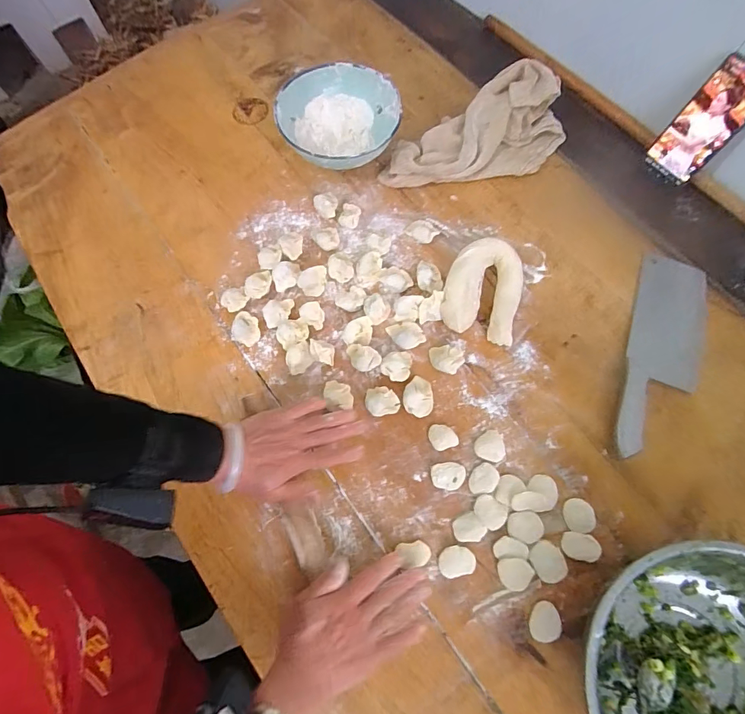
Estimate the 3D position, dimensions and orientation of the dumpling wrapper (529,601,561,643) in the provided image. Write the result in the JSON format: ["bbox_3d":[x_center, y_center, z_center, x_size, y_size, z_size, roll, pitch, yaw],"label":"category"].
[{"bbox_3d":[0.185,0.284,0.453,0.032,0.004,0.039,31,75,12],"label":"dumpling wrapper"}]

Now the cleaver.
[{"bbox_3d":[0.374,-0.007,0.539,0.089,0.021,0.292,20,73,8],"label":"cleaver"}]

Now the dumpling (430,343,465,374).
[{"bbox_3d":[0.095,0.002,0.545,0.043,0.020,0.038,-4,71,1],"label":"dumpling"}]

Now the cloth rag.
[{"bbox_3d":[0.164,-0.324,0.641,0.291,0.057,0.154,-39,74,-11],"label":"cloth rag"}]

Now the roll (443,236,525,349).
[{"bbox_3d":[0.148,-0.092,0.567,0.098,0.036,0.138,13,72,6],"label":"roll"}]

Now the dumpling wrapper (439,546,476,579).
[{"bbox_3d":[0.094,0.228,0.475,0.040,0.005,0.031,-11,71,-2],"label":"dumpling wrapper"}]

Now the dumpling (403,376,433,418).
[{"bbox_3d":[0.057,0.049,0.533,0.036,0.013,0.051,3,71,3],"label":"dumpling"}]

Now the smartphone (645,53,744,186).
[{"bbox_3d":[0.456,-0.317,0.586,0.008,0.154,0.076,-29,72,-28],"label":"smartphone"}]

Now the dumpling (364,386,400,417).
[{"bbox_3d":[0.012,0.055,0.532,0.041,0.022,0.037,-10,71,-1],"label":"dumpling"}]

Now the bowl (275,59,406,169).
[{"bbox_3d":[-0.047,-0.341,0.639,0.172,0.076,0.177,-1,71,2],"label":"bowl"}]

